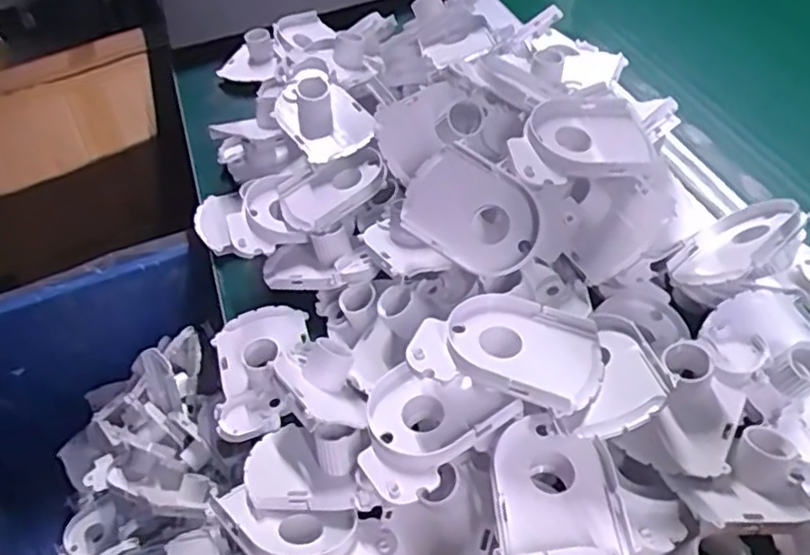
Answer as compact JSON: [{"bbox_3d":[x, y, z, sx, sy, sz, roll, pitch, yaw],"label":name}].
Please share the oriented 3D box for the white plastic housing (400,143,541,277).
[{"bbox_3d":[0.046,-0.040,0.428,0.085,0.042,0.060,33,99,15],"label":"white plastic housing"}]

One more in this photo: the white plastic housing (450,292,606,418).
[{"bbox_3d":[0.067,0.036,0.368,0.084,0.016,0.067,22,55,23],"label":"white plastic housing"}]

